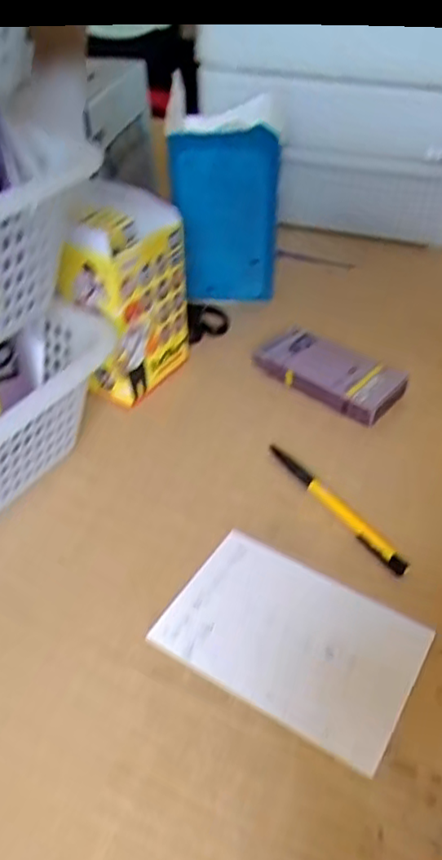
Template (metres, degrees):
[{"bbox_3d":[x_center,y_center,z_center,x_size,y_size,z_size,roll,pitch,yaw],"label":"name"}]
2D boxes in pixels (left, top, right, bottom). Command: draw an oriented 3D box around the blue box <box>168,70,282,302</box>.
[{"bbox_3d":[0.003,-0.207,0.620,0.104,0.186,0.055,2,42,0],"label":"blue box"}]

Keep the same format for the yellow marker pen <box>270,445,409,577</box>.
[{"bbox_3d":[0.082,0.054,0.467,0.015,0.009,0.142,-22,47,-24],"label":"yellow marker pen"}]

